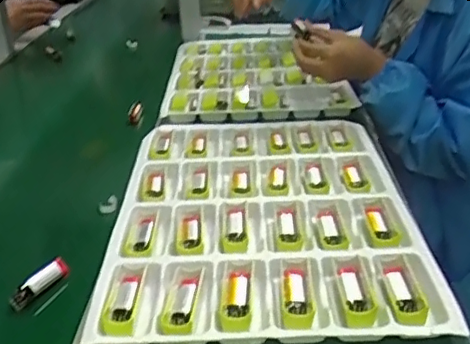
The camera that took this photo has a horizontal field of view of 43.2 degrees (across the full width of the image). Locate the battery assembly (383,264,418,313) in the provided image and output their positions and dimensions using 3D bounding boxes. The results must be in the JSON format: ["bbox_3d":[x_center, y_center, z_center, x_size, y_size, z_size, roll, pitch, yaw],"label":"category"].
[{"bbox_3d":[0.149,0.107,0.532,0.018,0.012,0.064,-1,25,1],"label":"battery assembly"}]

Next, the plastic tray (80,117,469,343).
[{"bbox_3d":[0.030,0.030,0.683,0.308,0.030,0.452,0,26,0],"label":"plastic tray"}]

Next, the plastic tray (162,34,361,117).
[{"bbox_3d":[0.035,-0.192,1.115,0.297,0.034,0.442,-1,26,0],"label":"plastic tray"}]

